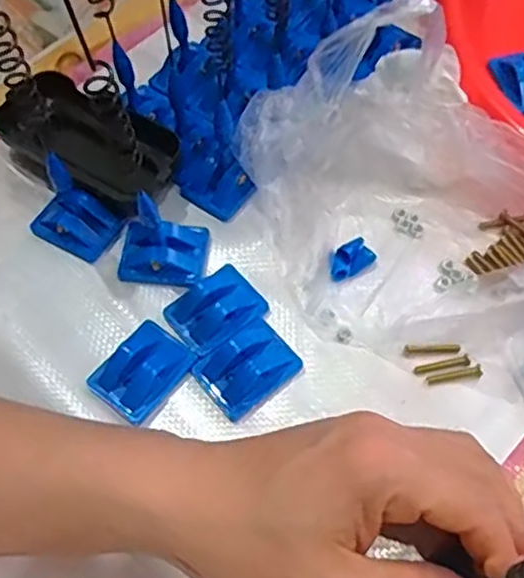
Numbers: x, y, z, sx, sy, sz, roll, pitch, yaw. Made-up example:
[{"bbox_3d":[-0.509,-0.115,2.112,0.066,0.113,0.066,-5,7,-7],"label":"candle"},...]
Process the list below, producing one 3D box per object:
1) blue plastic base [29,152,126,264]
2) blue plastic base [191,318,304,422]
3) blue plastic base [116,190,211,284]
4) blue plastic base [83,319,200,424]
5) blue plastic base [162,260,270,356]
[{"bbox_3d":[-0.100,-0.044,0.365,0.044,0.046,0.032,27,66,18],"label":"blue plastic base"},{"bbox_3d":[-0.006,0.036,0.334,0.045,0.013,0.033,-34,64,-15],"label":"blue plastic base"},{"bbox_3d":[-0.053,-0.030,0.349,0.046,0.055,0.032,1,60,4],"label":"blue plastic base"},{"bbox_3d":[-0.057,0.038,0.335,0.034,0.011,0.044,37,69,21],"label":"blue plastic base"},{"bbox_3d":[-0.023,0.009,0.350,0.045,0.012,0.035,-38,65,-17],"label":"blue plastic base"}]

